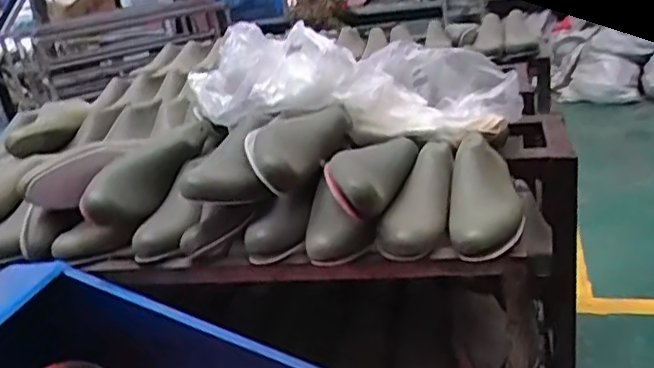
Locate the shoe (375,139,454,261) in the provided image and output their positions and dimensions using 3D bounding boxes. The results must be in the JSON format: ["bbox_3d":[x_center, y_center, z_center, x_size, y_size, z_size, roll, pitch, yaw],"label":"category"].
[{"bbox_3d":[0.130,0.006,0.856,0.072,0.068,0.241,4,40,27],"label":"shoe"}]

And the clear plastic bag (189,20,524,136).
[{"bbox_3d":[0.056,-0.165,1.041,0.524,0.146,0.256,3,21,-10],"label":"clear plastic bag"}]

